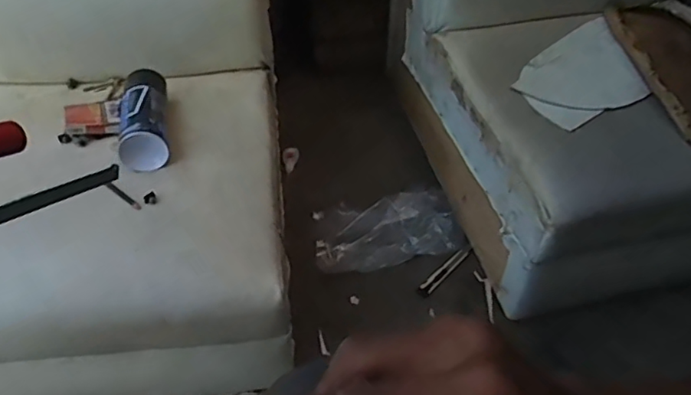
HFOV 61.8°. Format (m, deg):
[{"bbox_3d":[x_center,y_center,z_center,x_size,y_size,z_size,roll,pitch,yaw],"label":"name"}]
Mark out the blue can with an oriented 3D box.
[{"bbox_3d":[-0.291,-0.120,0.832,0.064,0.059,0.175,-6,48,-11],"label":"blue can"}]

